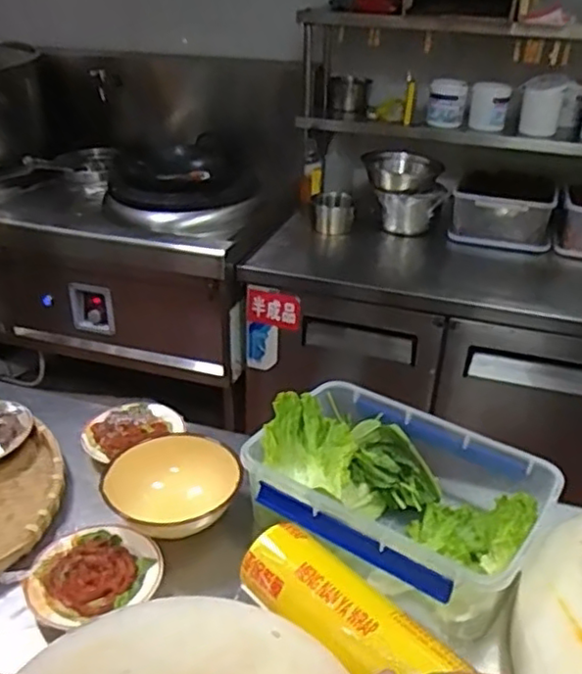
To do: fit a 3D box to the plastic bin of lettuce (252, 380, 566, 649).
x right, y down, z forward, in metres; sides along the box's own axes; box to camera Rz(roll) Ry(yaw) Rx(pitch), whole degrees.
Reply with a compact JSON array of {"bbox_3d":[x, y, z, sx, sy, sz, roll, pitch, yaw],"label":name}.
[{"bbox_3d":[0.136,0.204,0.844,0.352,0.122,0.244,20,32,29],"label":"plastic bin of lettuce"}]

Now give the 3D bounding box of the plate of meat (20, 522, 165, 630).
[{"bbox_3d":[-0.229,0.275,0.768,0.150,0.032,0.122,-13,32,-28],"label":"plate of meat"}]

